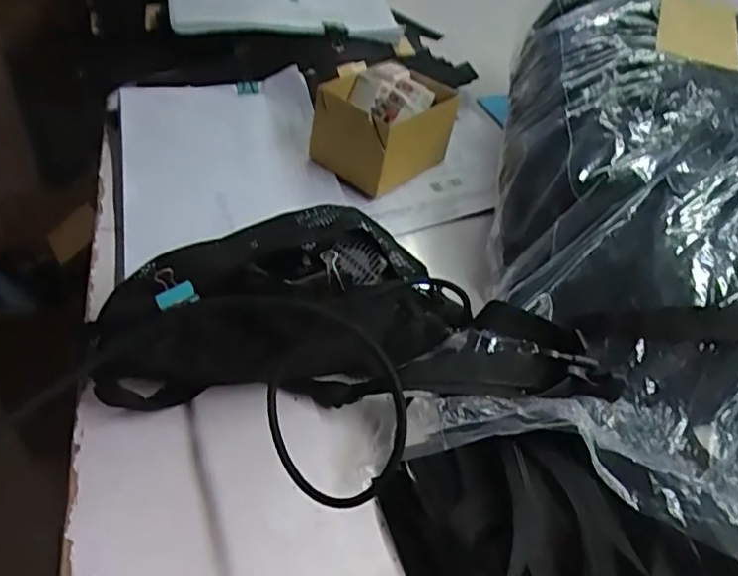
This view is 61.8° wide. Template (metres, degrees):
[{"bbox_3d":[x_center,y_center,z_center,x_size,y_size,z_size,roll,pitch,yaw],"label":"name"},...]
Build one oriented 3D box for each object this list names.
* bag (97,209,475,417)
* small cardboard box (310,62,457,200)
[{"bbox_3d":[-0.060,0.009,0.473,0.268,0.097,0.141,0,45,-9],"label":"bag"},{"bbox_3d":[0.020,-0.179,0.675,0.110,0.090,0.137,34,50,24],"label":"small cardboard box"}]

